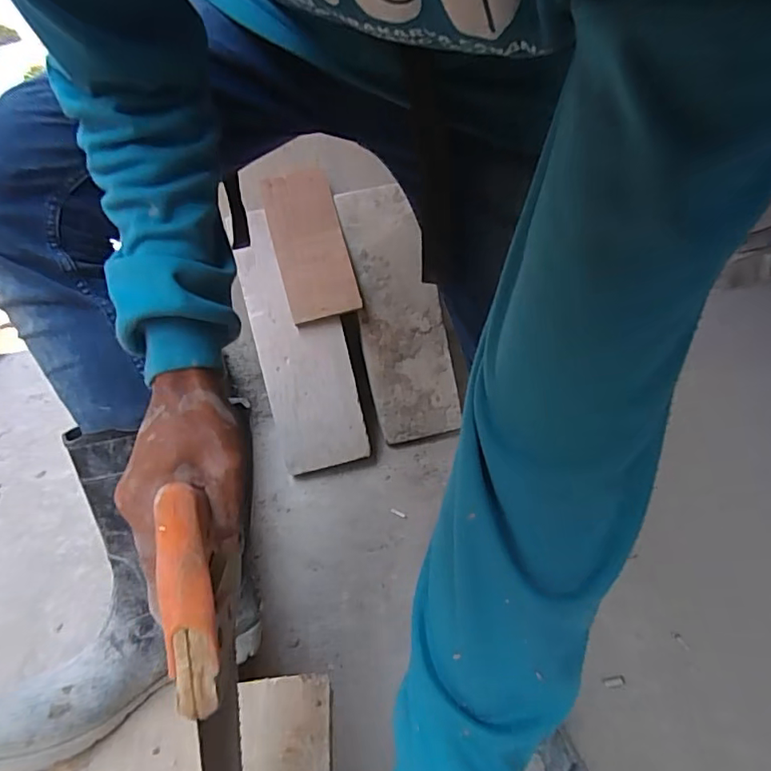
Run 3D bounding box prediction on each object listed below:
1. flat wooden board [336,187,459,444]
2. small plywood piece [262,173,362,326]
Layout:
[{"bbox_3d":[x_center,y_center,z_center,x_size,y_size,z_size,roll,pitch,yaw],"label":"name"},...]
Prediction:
[{"bbox_3d":[0.034,-0.164,1.296,0.197,0.594,0.024,-13,9,-7],"label":"flat wooden board"},{"bbox_3d":[-0.169,-0.310,1.208,0.153,0.317,0.016,-15,2,-4],"label":"small plywood piece"}]

